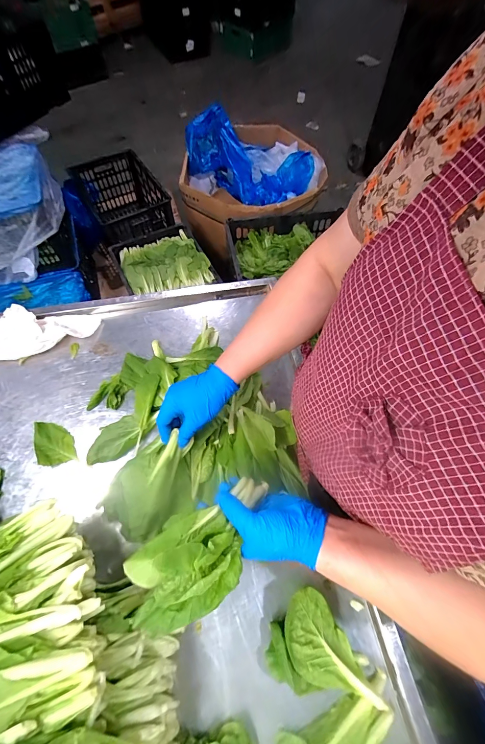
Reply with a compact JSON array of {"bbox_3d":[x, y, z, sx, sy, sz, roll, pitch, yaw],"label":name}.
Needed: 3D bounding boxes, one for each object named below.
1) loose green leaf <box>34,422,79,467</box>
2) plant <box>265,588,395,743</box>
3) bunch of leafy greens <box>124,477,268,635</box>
[{"bbox_3d":[-0.325,0.120,0.539,0.053,0.021,0.079,-21,67,-12],"label":"loose green leaf"},{"bbox_3d":[0.088,0.418,0.399,0.173,0.045,0.181,1,64,-2],"label":"plant"},{"bbox_3d":[-0.040,0.205,0.354,0.185,0.056,0.102,-25,67,-14],"label":"bunch of leafy greens"}]

